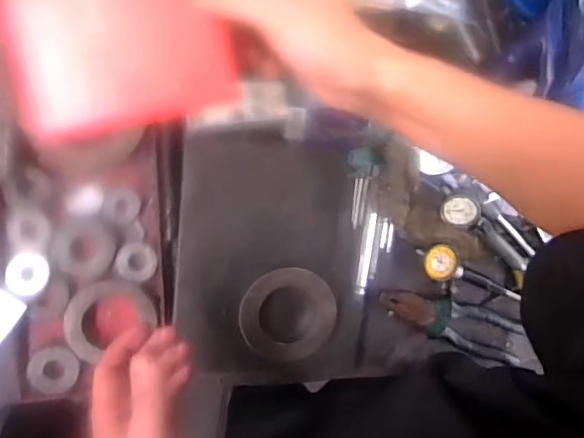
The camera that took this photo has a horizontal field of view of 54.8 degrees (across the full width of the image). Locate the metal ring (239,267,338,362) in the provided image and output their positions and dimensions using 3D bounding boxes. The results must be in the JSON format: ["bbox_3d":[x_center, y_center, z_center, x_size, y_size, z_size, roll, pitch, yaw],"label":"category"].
[{"bbox_3d":[-0.002,0.100,0.579,0.101,0.018,0.098,-2,99,-9],"label":"metal ring"}]

